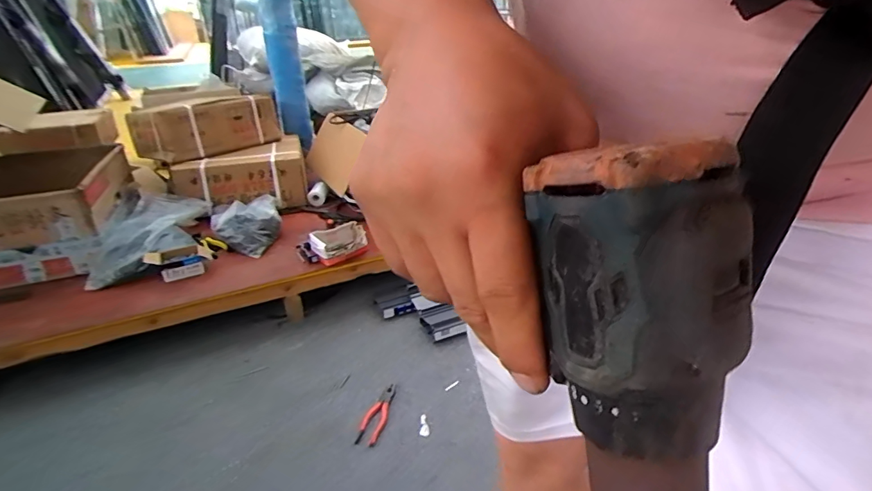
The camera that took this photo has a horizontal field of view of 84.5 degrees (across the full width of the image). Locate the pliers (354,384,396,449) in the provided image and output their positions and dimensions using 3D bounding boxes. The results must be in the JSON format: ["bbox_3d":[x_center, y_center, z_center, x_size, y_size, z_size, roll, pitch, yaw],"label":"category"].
[{"bbox_3d":[-0.140,0.404,1.164,0.052,0.011,0.190,9,27,12],"label":"pliers"}]

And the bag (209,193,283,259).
[{"bbox_3d":[-0.644,-0.075,1.633,0.214,0.111,0.317,-10,30,-14],"label":"bag"}]

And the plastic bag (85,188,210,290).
[{"bbox_3d":[-0.910,-0.060,1.544,0.229,0.118,0.501,-6,29,-6],"label":"plastic bag"}]

